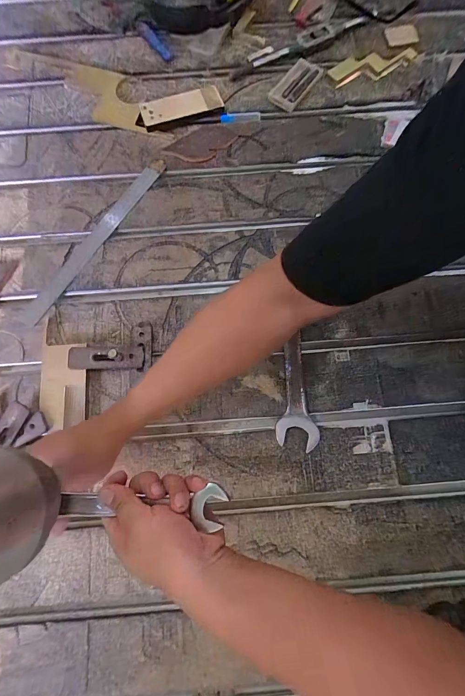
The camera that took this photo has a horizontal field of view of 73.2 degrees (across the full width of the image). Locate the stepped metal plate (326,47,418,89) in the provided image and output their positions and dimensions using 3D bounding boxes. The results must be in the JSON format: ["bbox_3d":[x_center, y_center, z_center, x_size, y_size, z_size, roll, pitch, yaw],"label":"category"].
[{"bbox_3d":[0.246,-0.487,0.542,0.160,0.007,0.046,-14,78,-2],"label":"stepped metal plate"}]

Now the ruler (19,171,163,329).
[{"bbox_3d":[-0.214,-0.161,0.479,0.034,0.007,0.299,32,80,13],"label":"ruler"}]

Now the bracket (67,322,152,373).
[{"bbox_3d":[-0.167,-0.006,0.424,0.107,0.038,0.067,-1,78,0],"label":"bracket"}]

